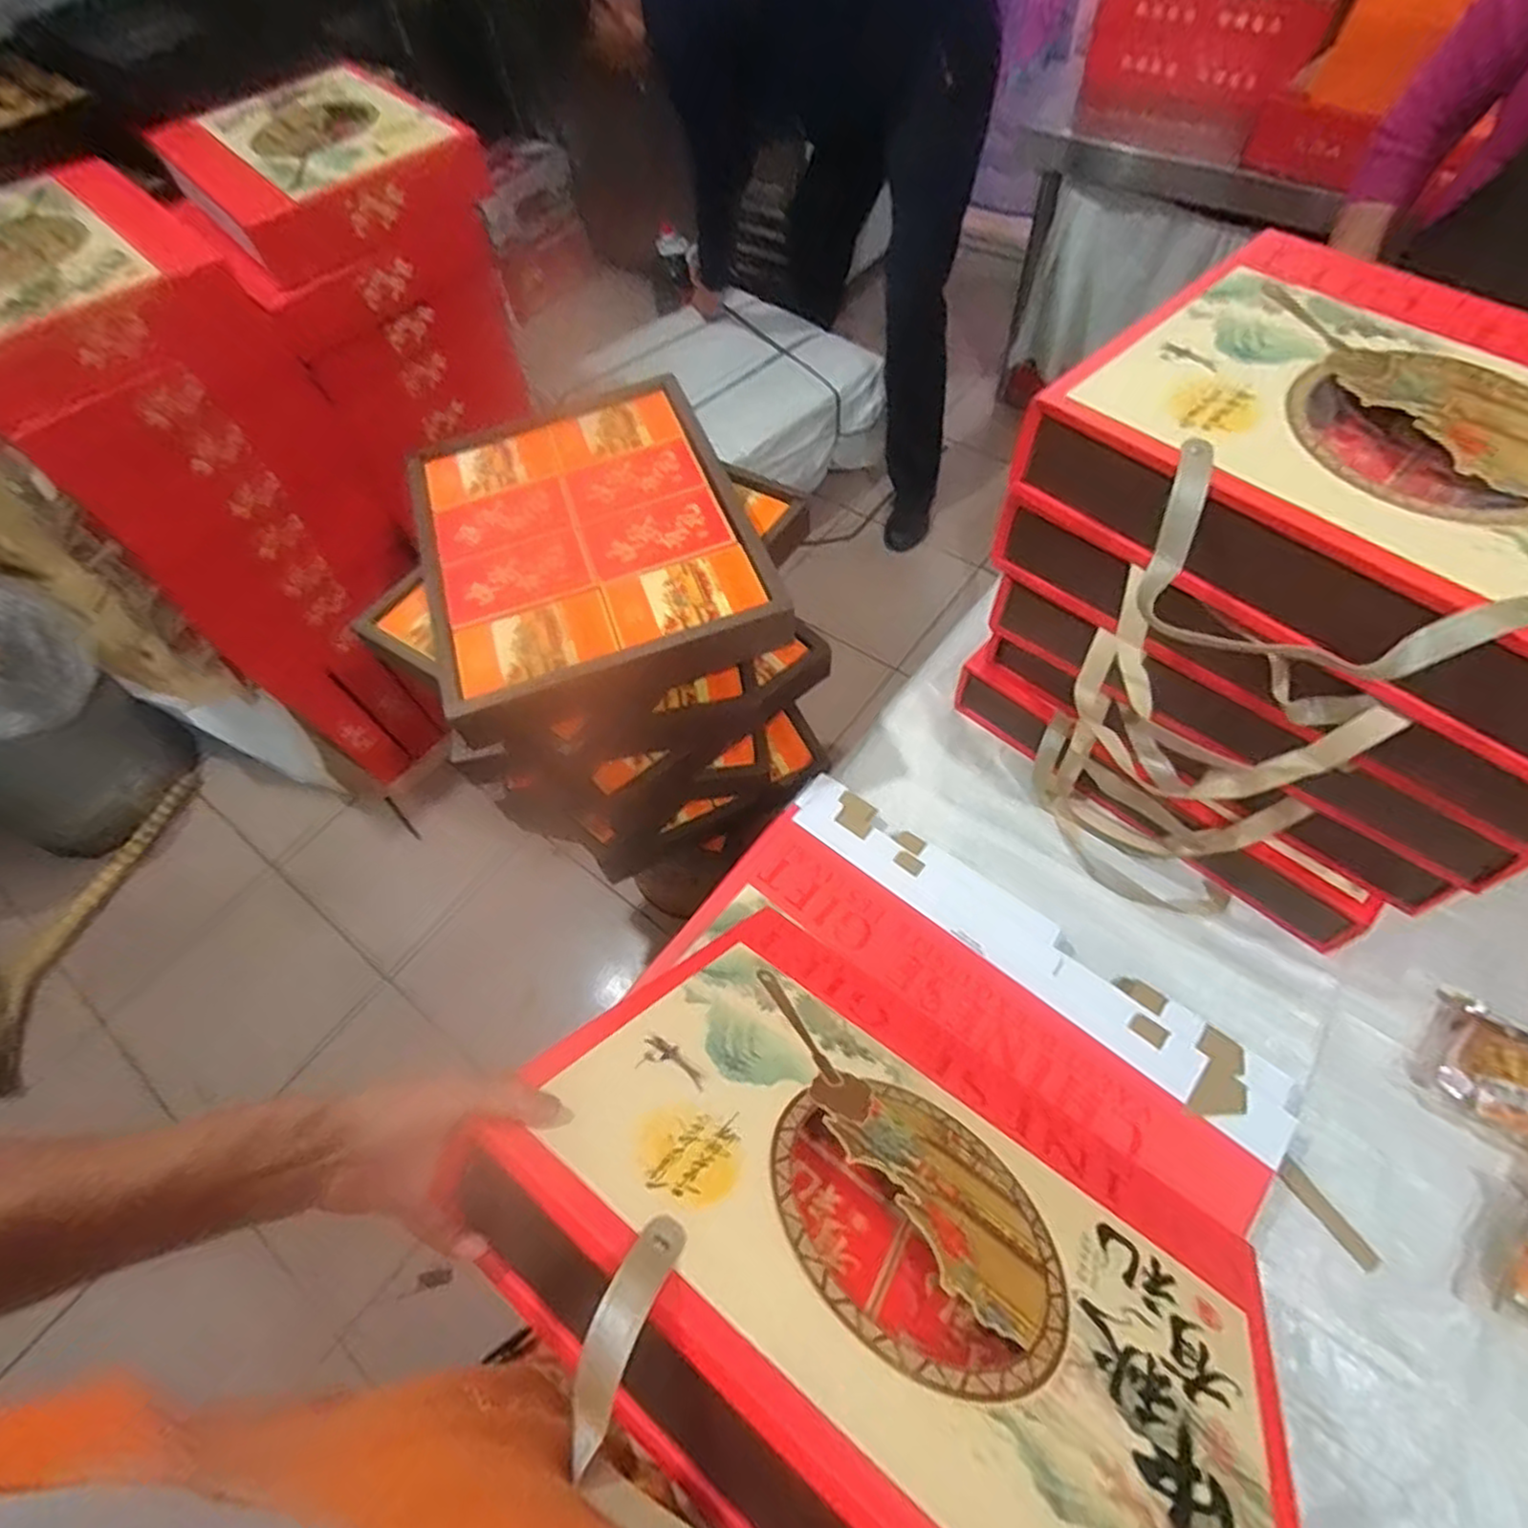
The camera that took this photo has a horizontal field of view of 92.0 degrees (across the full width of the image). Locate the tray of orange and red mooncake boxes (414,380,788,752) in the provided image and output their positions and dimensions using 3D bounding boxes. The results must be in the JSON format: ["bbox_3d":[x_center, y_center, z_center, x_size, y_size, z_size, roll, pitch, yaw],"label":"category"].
[{"bbox_3d":[-0.201,-0.246,0.823,0.350,0.063,0.461,-19,60,-8],"label":"tray of orange and red mooncake boxes"}]

